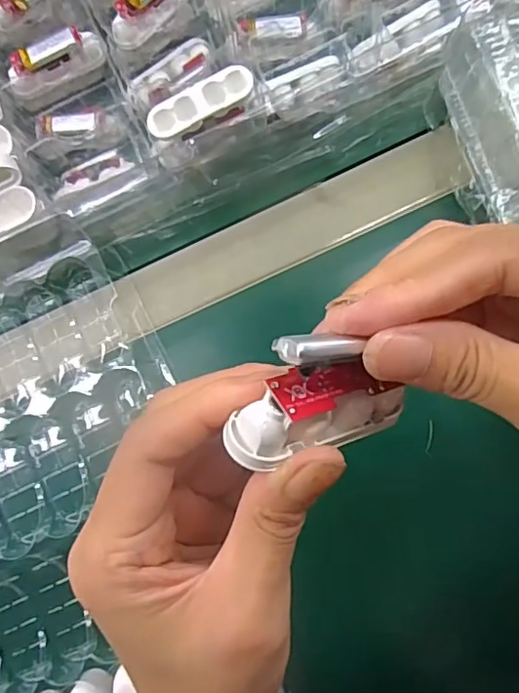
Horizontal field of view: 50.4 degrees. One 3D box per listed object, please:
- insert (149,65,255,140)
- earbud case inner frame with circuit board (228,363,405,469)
[{"bbox_3d":[-0.033,-0.138,0.312,0.063,0.007,0.019,-26,81,4],"label":"insert"},{"bbox_3d":[0.021,0.018,0.163,0.060,0.016,0.024,-7,81,-33],"label":"earbud case inner frame with circuit board"}]

